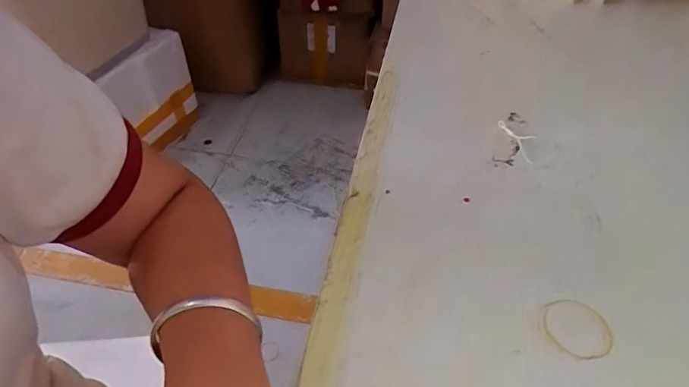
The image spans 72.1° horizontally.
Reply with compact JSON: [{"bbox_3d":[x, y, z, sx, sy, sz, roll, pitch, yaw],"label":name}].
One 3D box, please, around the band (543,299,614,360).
[{"bbox_3d":[0.124,0.073,0.255,0.033,0.004,0.037,-28,51,-20],"label":"band"}]

